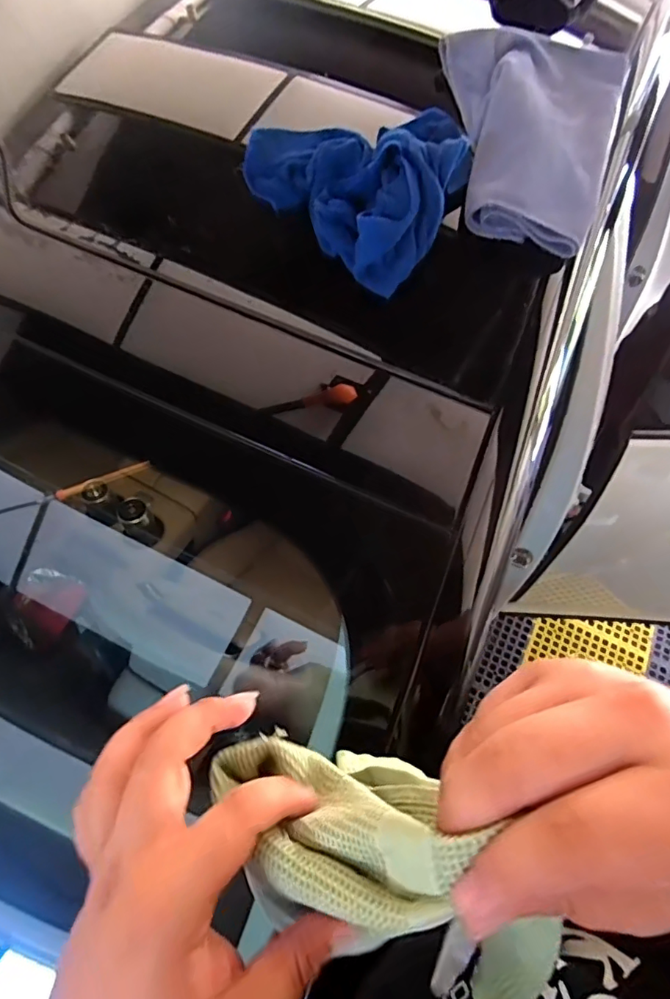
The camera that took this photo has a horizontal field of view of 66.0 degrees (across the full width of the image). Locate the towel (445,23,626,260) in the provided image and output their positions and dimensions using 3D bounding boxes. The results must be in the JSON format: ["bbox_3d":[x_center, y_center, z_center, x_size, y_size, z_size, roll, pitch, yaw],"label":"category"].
[{"bbox_3d":[0.182,-0.374,0.516,0.187,0.076,0.274,16,59,9],"label":"towel"}]

